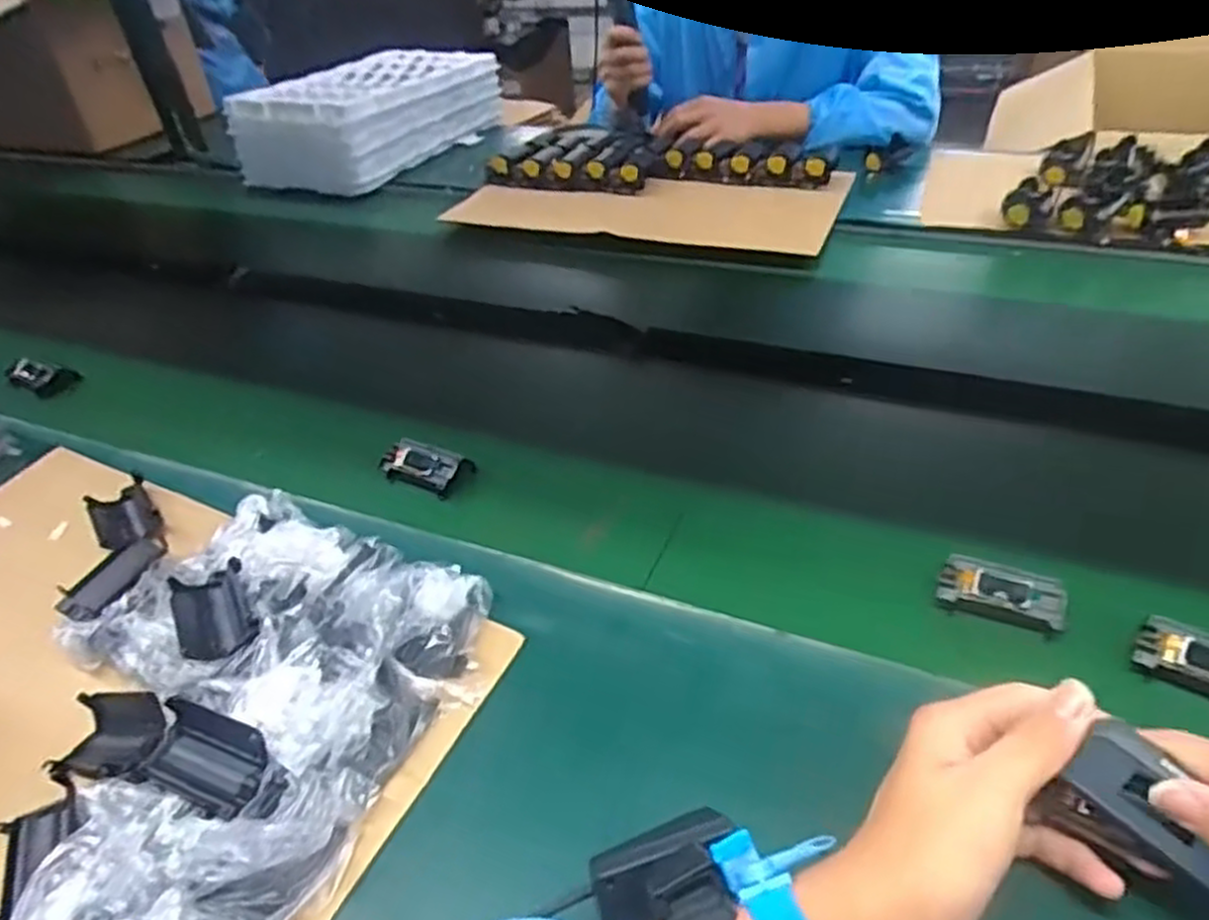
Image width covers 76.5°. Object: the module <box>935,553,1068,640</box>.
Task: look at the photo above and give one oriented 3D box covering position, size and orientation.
[{"bbox_3d":[0.248,0.085,0.481,0.070,0.022,0.032,11,42,20],"label":"module"}]

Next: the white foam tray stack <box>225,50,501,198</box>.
[{"bbox_3d":[-0.377,-0.617,1.379,0.270,0.145,0.458,13,43,22],"label":"white foam tray stack"}]

